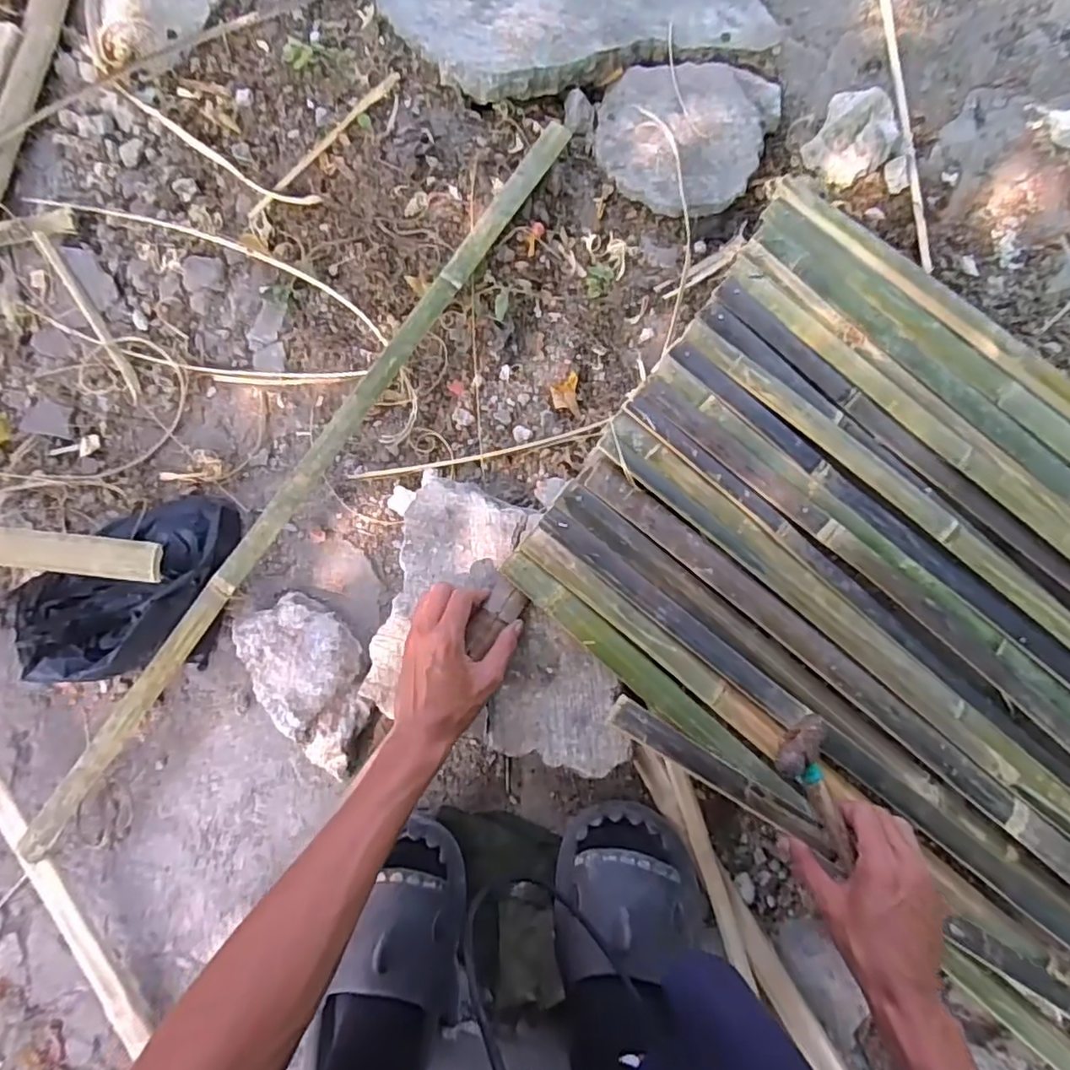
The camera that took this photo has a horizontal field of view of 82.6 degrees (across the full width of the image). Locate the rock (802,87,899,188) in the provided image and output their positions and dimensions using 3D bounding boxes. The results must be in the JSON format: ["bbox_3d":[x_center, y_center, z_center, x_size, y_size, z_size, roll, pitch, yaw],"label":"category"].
[{"bbox_3d":[0.375,-0.468,0.716,0.086,0.050,0.092,0,77,-2],"label":"rock"}]

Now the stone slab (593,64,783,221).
[{"bbox_3d":[0.173,-0.477,0.719,0.191,0.032,0.216,27,78,4],"label":"stone slab"}]

